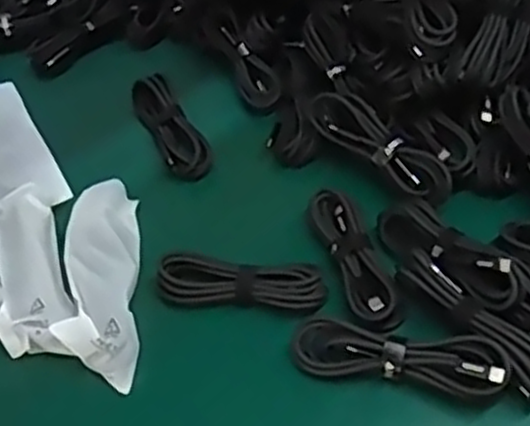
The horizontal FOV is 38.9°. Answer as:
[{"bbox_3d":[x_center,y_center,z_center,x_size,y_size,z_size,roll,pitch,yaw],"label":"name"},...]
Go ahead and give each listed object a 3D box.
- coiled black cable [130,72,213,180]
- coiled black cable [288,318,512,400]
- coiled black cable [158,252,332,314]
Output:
[{"bbox_3d":[-0.077,-0.072,0.597,0.033,0.024,0.110,-27,52,-12],"label":"coiled black cable"},{"bbox_3d":[0.077,0.084,0.444,0.123,0.033,0.032,10,54,17],"label":"coiled black cable"},{"bbox_3d":[-0.016,0.048,0.497,0.111,0.014,0.033,2,52,11],"label":"coiled black cable"}]

